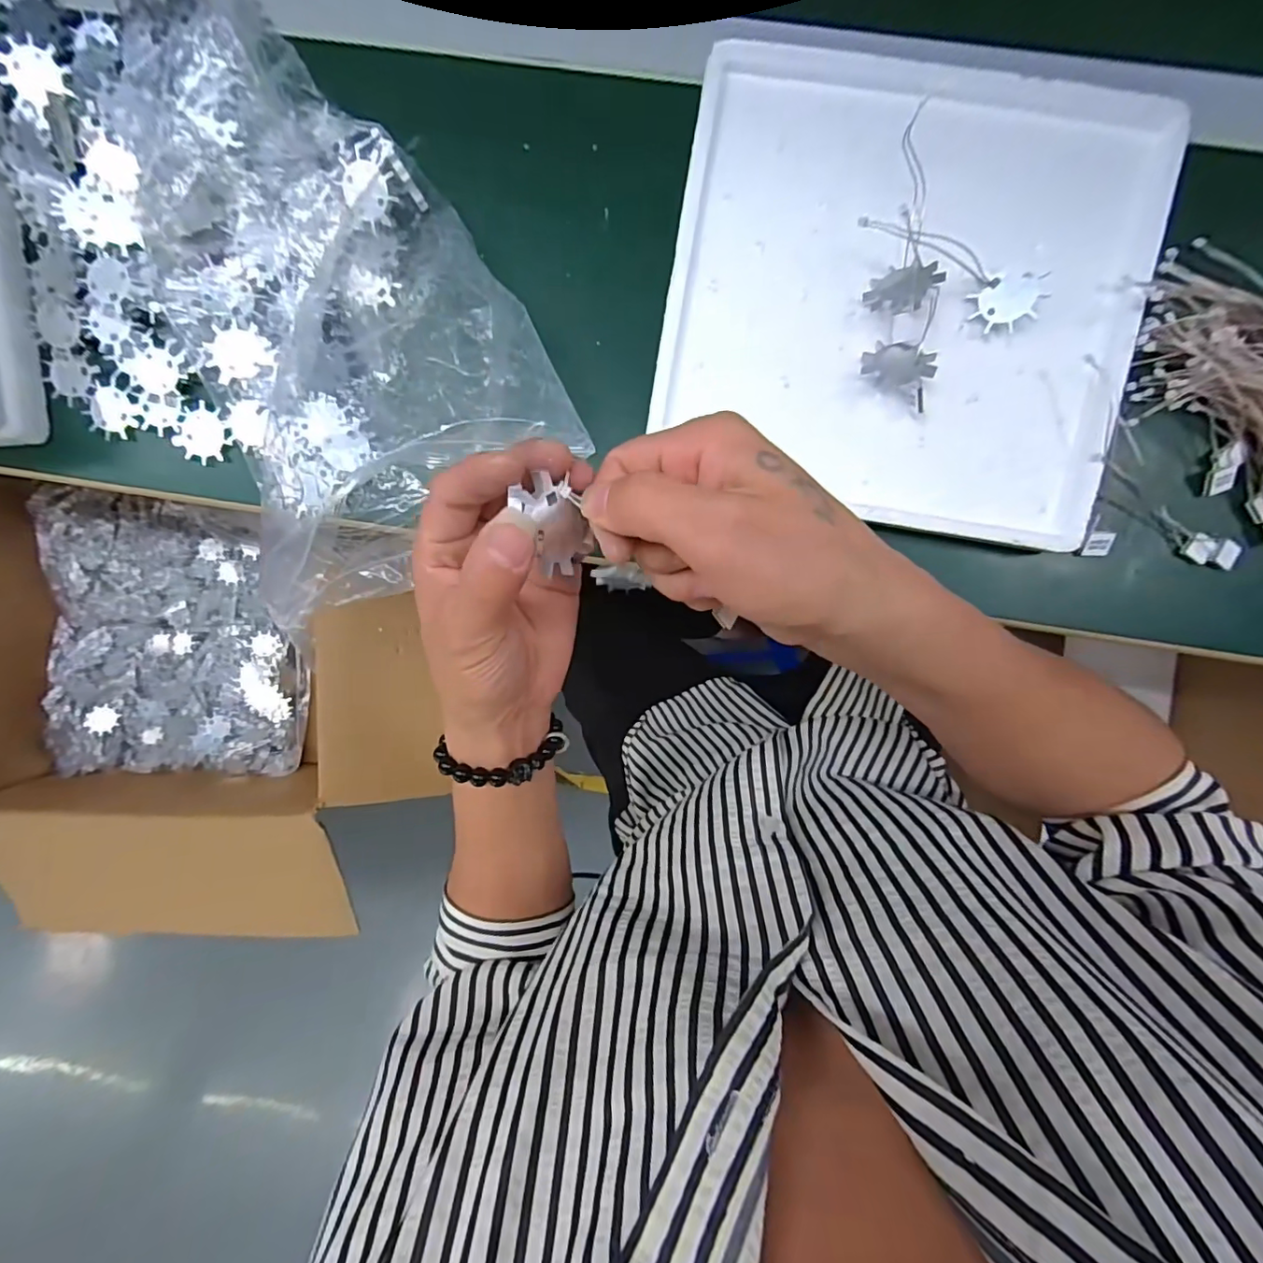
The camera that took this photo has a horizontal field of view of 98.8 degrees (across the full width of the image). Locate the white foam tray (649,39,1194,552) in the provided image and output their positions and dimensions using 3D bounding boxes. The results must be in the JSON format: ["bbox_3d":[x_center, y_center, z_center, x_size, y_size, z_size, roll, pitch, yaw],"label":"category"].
[{"bbox_3d":[0.161,-0.196,0.316,0.273,0.018,0.247,11,100,-1],"label":"white foam tray"}]

